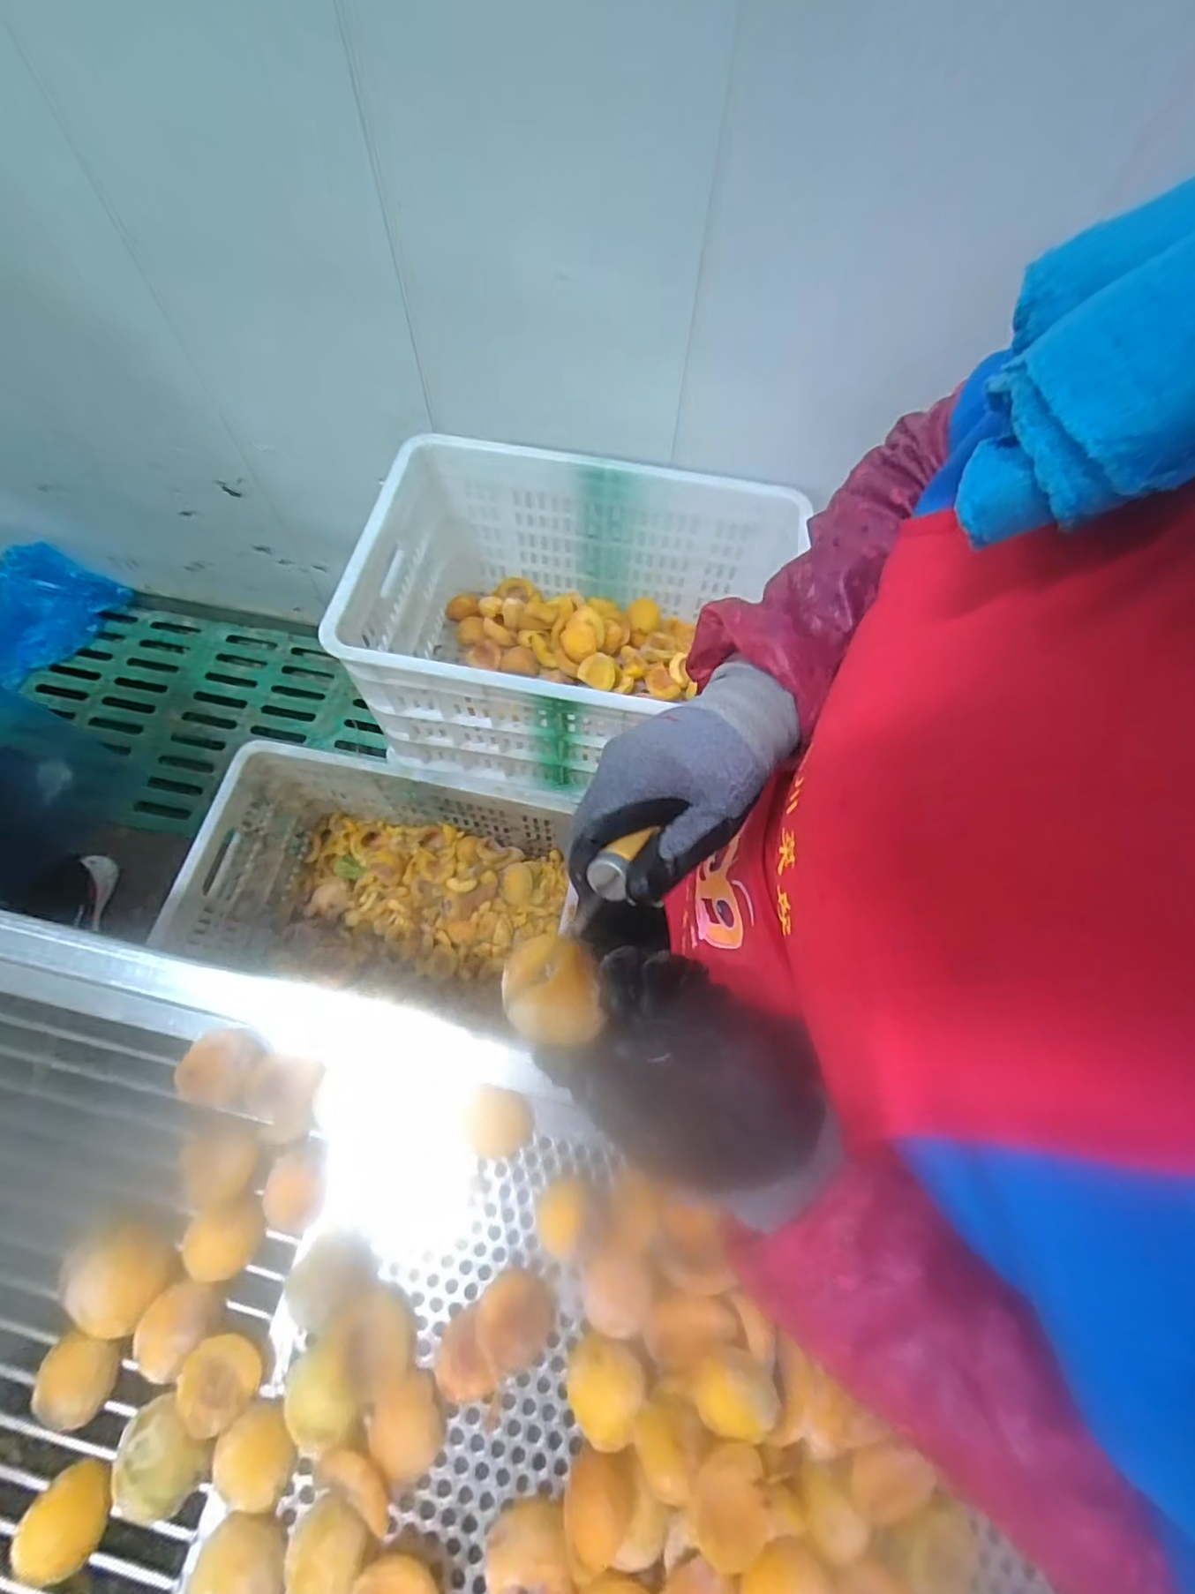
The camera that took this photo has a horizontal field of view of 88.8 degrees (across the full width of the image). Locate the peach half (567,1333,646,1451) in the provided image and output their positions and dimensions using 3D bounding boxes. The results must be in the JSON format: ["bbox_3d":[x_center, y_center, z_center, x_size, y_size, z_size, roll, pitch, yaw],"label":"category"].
[{"bbox_3d":[0.005,0.408,0.421,0.049,0.030,0.054,25,68,9],"label":"peach half"}]

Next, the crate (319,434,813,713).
[{"bbox_3d":[-0.037,-0.222,0.831,0.498,0.270,0.354,10,67,3],"label":"crate"}]

